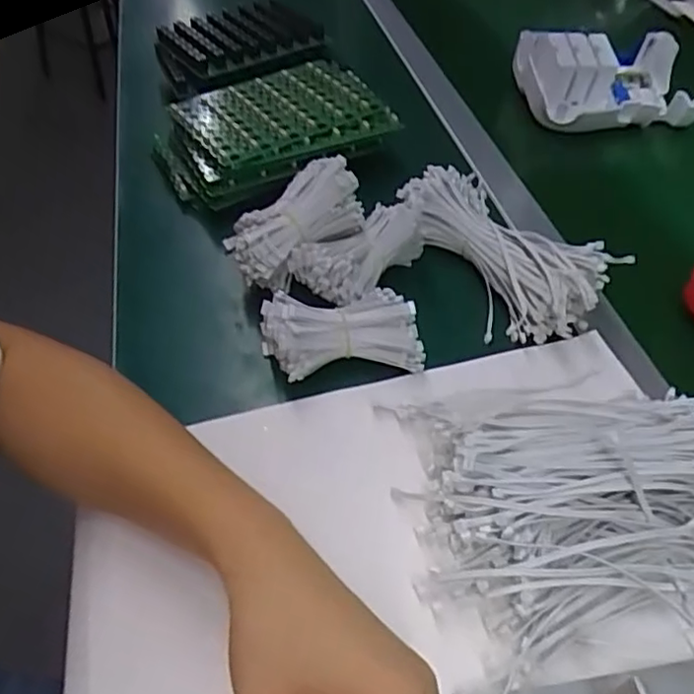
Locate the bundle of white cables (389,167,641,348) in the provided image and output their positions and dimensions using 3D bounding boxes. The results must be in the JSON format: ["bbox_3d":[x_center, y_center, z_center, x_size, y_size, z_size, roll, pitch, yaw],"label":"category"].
[{"bbox_3d":[0.124,-0.082,0.516,0.098,0.054,0.185,-20,52,-19],"label":"bundle of white cables"}]

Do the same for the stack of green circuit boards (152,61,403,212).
[{"bbox_3d":[-0.074,-0.212,0.624,0.214,0.050,0.147,-22,53,-20],"label":"stack of green circuit boards"}]

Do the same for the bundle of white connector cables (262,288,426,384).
[{"bbox_3d":[-0.003,-0.008,0.451,0.110,0.046,0.049,-8,49,-9],"label":"bundle of white connector cables"}]

